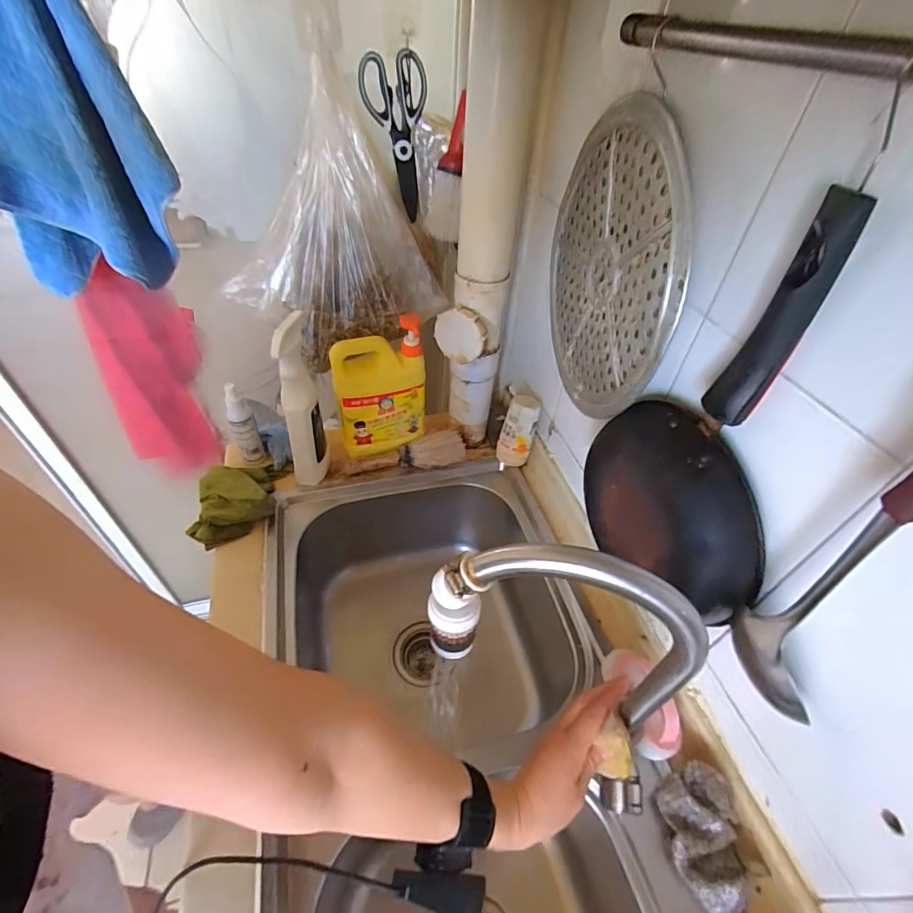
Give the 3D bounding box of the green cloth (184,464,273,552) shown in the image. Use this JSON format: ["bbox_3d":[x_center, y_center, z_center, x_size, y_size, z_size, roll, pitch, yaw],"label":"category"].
[{"bbox_3d":[-0.356,0.063,0.713,0.128,0.048,0.142,-14,48,-18],"label":"green cloth"}]

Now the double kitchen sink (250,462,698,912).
[{"bbox_3d":[-0.006,0.396,0.627,0.431,0.269,0.780,-8,47,-12],"label":"double kitchen sink"}]

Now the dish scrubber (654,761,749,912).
[{"bbox_3d":[0.248,0.377,0.447,0.084,0.043,0.123,9,45,4],"label":"dish scrubber"}]

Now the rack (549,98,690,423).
[{"bbox_3d":[0.169,-0.209,0.520,0.013,0.300,0.298,-4,46,-8],"label":"rack"}]

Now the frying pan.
[{"bbox_3d":[0.218,-0.012,0.412,0.064,0.361,0.217,-9,47,-13],"label":"frying pan"}]

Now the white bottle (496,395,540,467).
[{"bbox_3d":[0.106,-0.042,0.798,0.058,0.119,0.067,16,46,12],"label":"white bottle"}]

